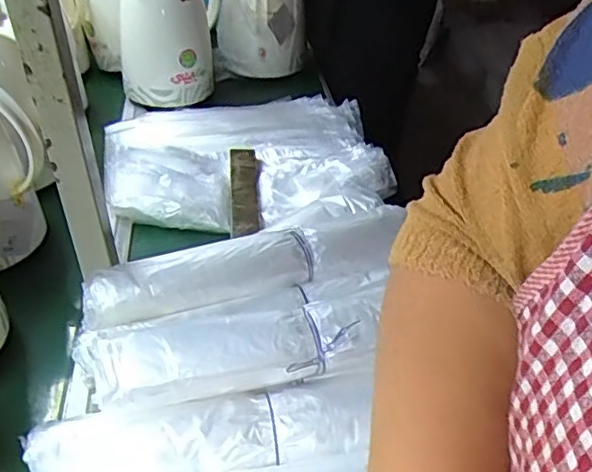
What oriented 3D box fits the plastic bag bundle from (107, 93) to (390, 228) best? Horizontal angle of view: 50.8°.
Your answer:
[{"bbox_3d":[-0.077,-0.130,0.927,0.400,0.049,0.377,-9,38,-11],"label":"plastic bag bundle"}]

